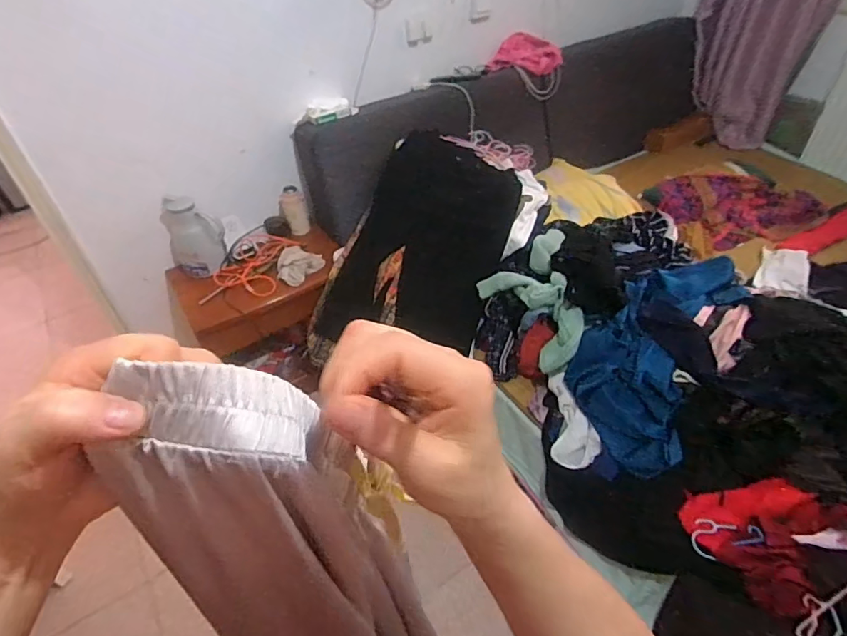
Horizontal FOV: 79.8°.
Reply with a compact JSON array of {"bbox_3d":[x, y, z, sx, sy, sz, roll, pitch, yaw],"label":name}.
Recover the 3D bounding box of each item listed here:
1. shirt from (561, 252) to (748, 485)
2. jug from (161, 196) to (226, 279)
[{"bbox_3d":[0.584,0.062,1.307,0.309,0.122,0.646,23,69,26],"label":"shirt"},{"bbox_3d":[-0.744,-0.258,1.658,0.176,0.245,0.140,-22,47,-19],"label":"jug"}]

